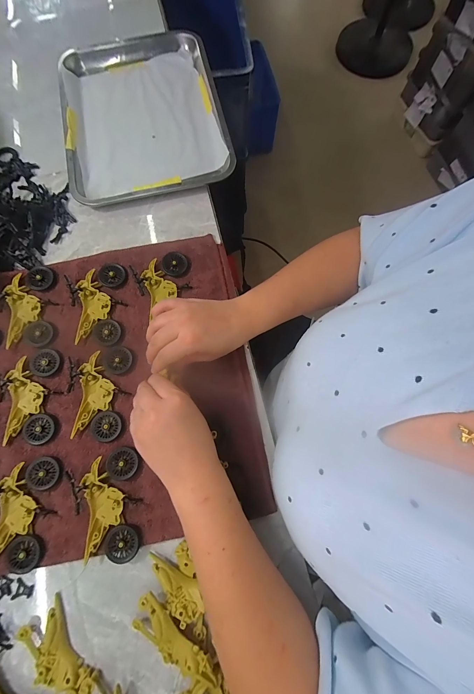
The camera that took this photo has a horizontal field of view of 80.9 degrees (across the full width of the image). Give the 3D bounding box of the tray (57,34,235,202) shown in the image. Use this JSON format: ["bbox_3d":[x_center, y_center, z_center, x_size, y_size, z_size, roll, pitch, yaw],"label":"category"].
[{"bbox_3d":[-0.162,-0.401,0.477,0.256,0.024,0.349,-13,76,-3],"label":"tray"}]

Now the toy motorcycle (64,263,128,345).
[{"bbox_3d":[-0.191,-0.059,0.386,0.074,0.017,0.115,-13,76,-3],"label":"toy motorcycle"}]

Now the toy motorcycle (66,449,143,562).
[{"bbox_3d":[-0.146,0.185,0.322,0.078,0.014,0.113,-18,76,-4],"label":"toy motorcycle"}]

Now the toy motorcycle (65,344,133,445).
[{"bbox_3d":[-0.174,0.059,0.354,0.075,0.016,0.114,-10,75,-2],"label":"toy motorcycle"}]

